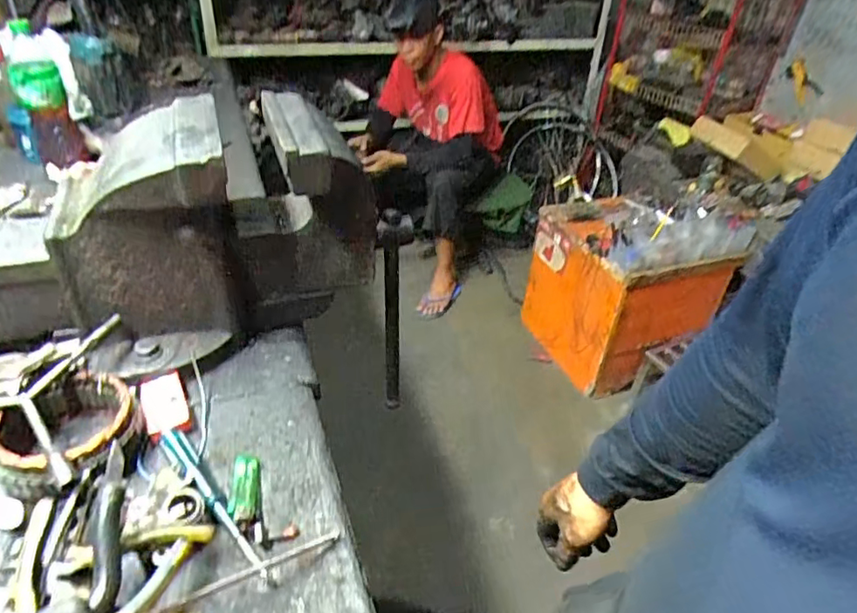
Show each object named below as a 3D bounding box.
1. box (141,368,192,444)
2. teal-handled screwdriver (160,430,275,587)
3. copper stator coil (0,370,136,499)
[{"bbox_3d":[-0.293,0.112,0.649,0.045,0.026,0.091,-14,40,-24],"label":"box"},{"bbox_3d":[-0.203,0.183,0.552,0.020,0.017,0.191,-28,59,-37],"label":"teal-handled screwdriver"},{"bbox_3d":[-0.360,0.128,0.581,0.126,0.064,0.120,3,36,-2],"label":"copper stator coil"}]

